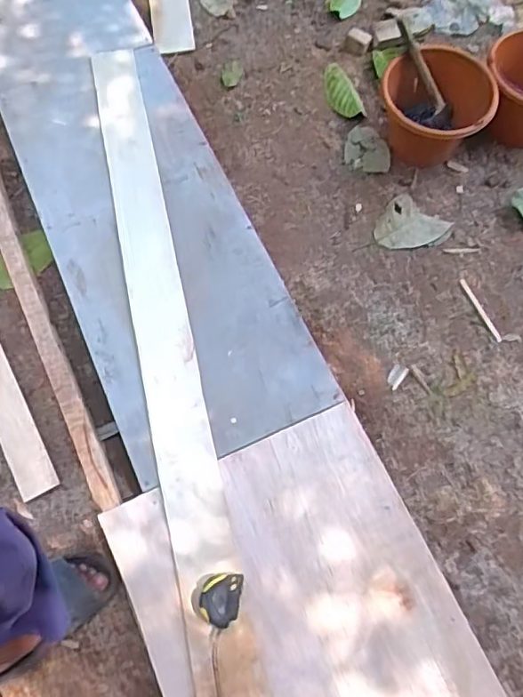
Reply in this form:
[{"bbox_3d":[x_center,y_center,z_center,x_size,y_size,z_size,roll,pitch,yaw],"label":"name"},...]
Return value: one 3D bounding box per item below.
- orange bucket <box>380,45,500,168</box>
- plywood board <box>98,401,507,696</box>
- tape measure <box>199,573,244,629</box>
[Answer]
[{"bbox_3d":[0.394,-0.549,1.303,0.243,0.161,0.226,1,68,-1],"label":"orange bucket"},{"bbox_3d":[0.092,0.497,0.889,0.482,0.015,0.708,-23,71,-10],"label":"plywood board"},{"bbox_3d":[-0.066,0.402,0.899,0.067,0.039,0.082,8,68,2],"label":"tape measure"}]

